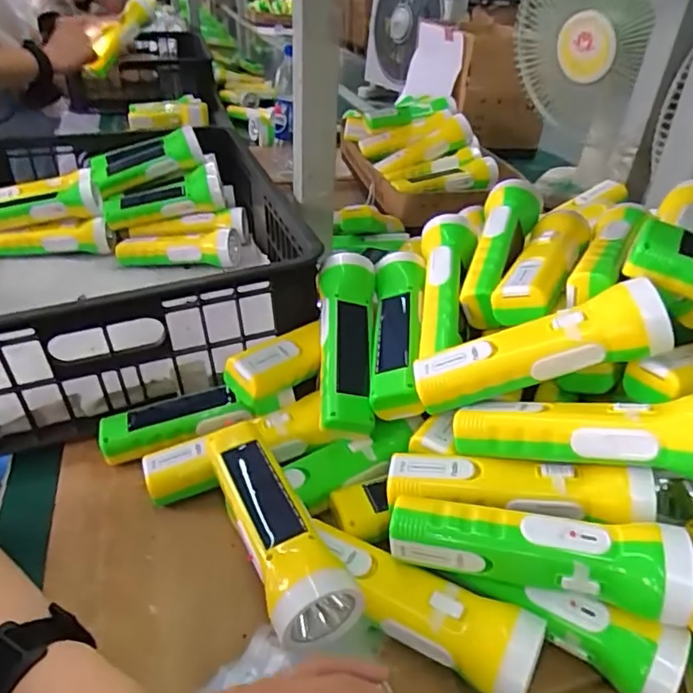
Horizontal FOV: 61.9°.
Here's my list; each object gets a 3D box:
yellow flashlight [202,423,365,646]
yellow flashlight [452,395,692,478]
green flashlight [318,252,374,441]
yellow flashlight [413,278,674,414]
[{"bbox_3d":[-0.050,0.110,0.384,0.048,0.040,0.168,-13,37,-22],"label":"yellow flashlight"},{"bbox_3d":[0.151,0.055,0.369,0.166,0.041,0.040,-2,29,29],"label":"yellow flashlight"},{"bbox_3d":[-0.001,-0.006,0.489,0.048,0.038,0.167,2,57,-2],"label":"green flashlight"},{"bbox_3d":[0.131,0.004,0.400,0.169,0.042,0.043,-20,31,15],"label":"yellow flashlight"}]

